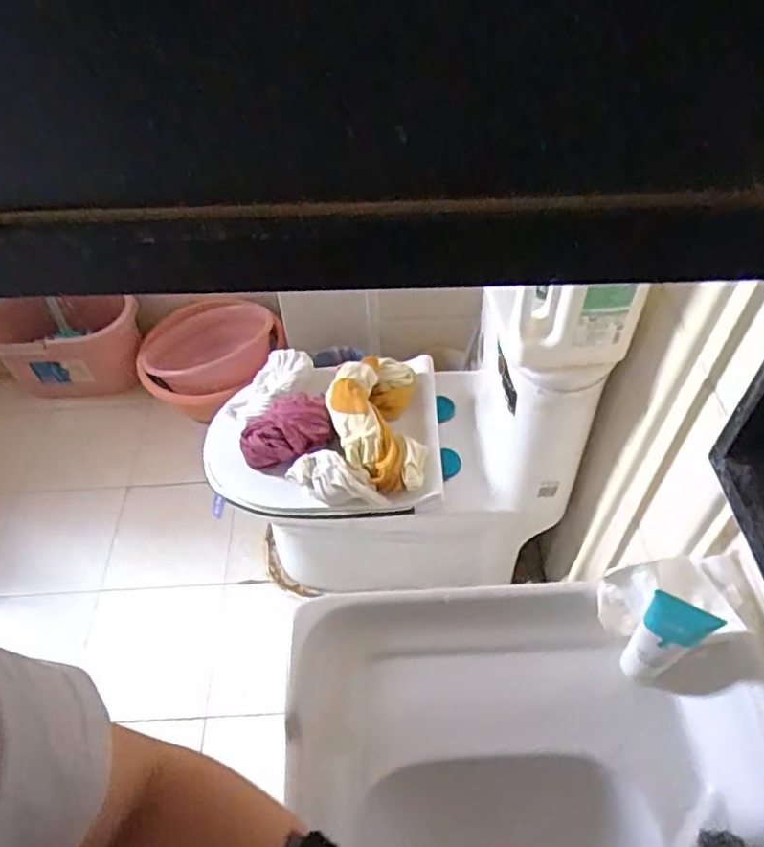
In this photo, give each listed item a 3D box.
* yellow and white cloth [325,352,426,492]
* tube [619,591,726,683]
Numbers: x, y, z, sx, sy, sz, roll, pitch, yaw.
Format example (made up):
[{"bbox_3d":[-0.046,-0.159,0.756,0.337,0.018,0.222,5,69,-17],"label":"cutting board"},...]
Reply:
[{"bbox_3d":[-0.011,-0.005,1.197,0.168,0.082,0.282,-6,52,-1],"label":"yellow and white cloth"},{"bbox_3d":[0.267,0.212,0.615,0.053,0.144,0.028,22,57,19],"label":"tube"}]

